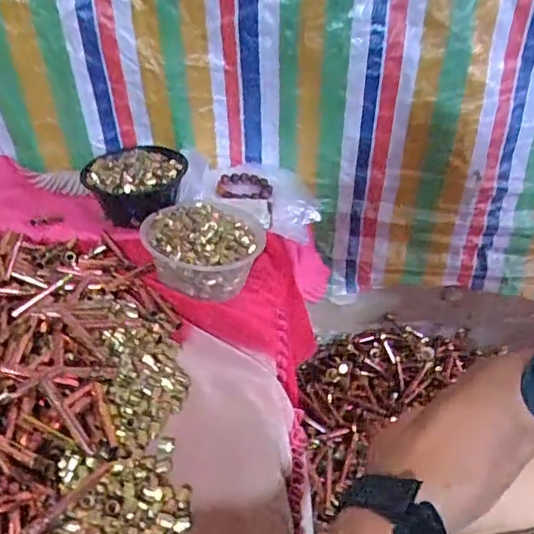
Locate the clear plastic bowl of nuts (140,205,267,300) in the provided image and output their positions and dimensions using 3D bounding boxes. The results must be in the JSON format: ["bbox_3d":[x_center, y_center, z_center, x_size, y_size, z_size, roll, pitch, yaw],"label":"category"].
[{"bbox_3d":[-0.082,-0.022,0.776,0.158,0.089,0.155,0,34,0],"label":"clear plastic bowl of nuts"}]

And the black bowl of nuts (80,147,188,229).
[{"bbox_3d":[-0.210,-0.135,0.935,0.149,0.097,0.154,4,34,6],"label":"black bowl of nuts"}]

